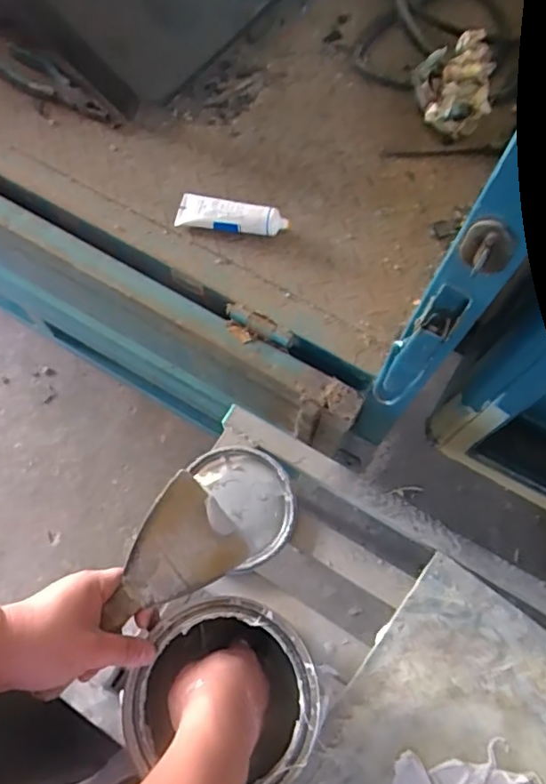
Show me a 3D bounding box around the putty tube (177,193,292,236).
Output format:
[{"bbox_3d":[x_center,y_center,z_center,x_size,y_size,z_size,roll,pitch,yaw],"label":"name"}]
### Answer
[{"bbox_3d":[-0.054,-0.238,0.734,0.148,0.031,0.046,7,68,1],"label":"putty tube"}]

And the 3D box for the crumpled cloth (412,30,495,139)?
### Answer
[{"bbox_3d":[0.251,-0.427,0.777,0.097,0.106,0.097,-16,69,-5],"label":"crumpled cloth"}]

